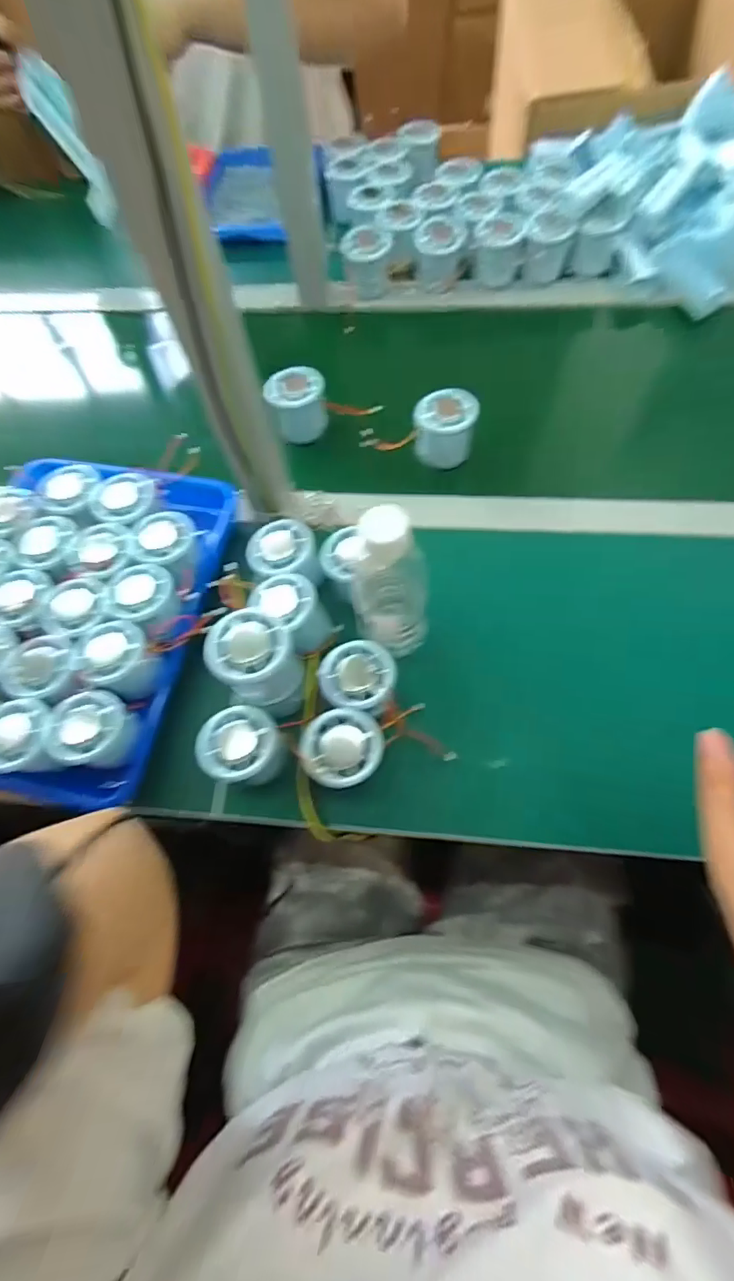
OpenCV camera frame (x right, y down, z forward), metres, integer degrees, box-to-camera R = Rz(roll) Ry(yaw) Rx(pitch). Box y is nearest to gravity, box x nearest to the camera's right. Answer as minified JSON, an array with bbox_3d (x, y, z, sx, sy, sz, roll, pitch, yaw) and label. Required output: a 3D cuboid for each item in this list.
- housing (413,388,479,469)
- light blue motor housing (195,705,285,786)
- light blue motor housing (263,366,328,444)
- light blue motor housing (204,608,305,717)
[{"bbox_3d":[0.082,-0.221,0.545,0.063,0.065,0.050,1,66,4],"label":"housing"},{"bbox_3d":[-0.101,0.088,0.420,0.059,0.047,0.057,-1,66,3],"label":"light blue motor housing"},{"bbox_3d":[-0.075,-0.260,0.569,0.063,0.054,0.062,-1,66,3],"label":"light blue motor housing"},{"bbox_3d":[-0.081,0.017,0.390,0.058,0.063,0.065,-22,66,-6],"label":"light blue motor housing"}]

